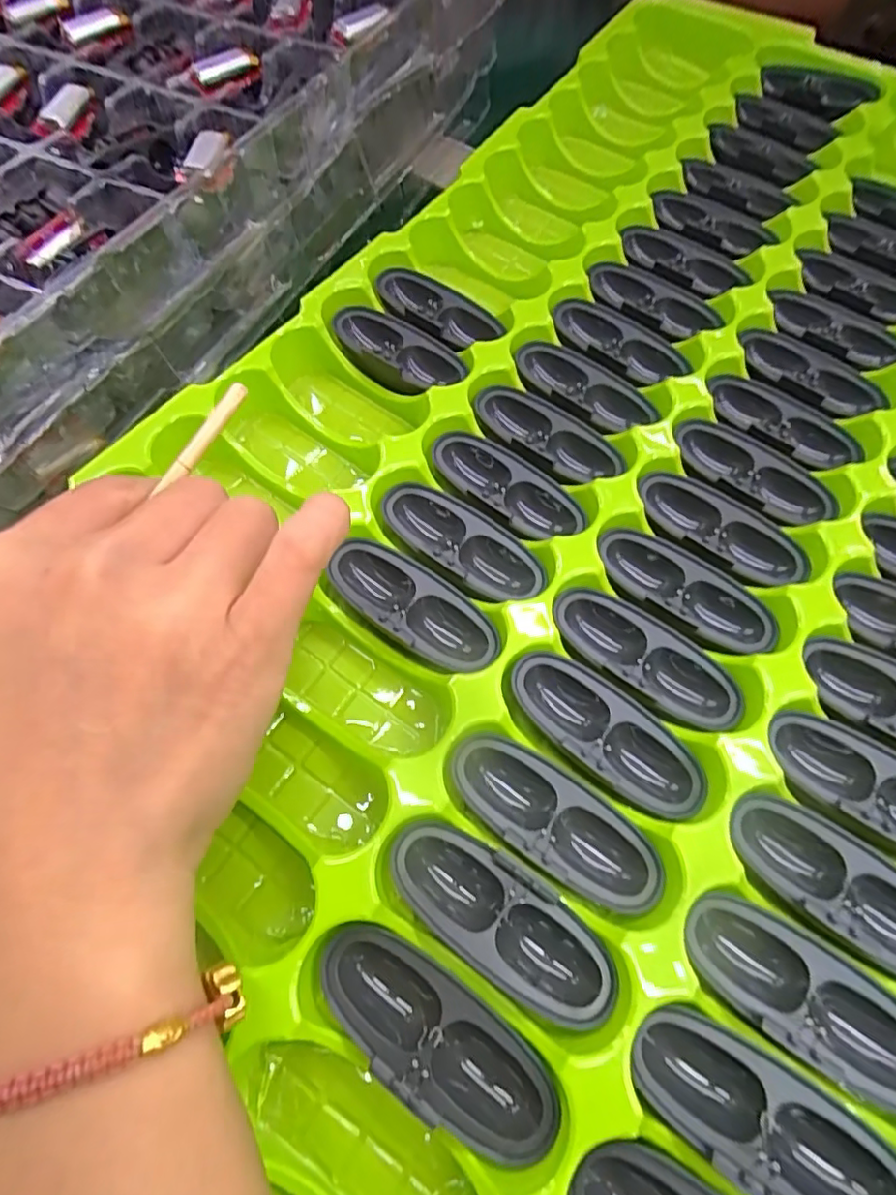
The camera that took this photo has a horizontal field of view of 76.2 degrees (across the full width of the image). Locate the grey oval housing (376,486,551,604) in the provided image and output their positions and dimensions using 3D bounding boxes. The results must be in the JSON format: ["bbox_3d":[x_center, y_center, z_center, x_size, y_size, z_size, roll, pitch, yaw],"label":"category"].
[{"bbox_3d":[0.005,-0.020,0.208,0.064,0.009,0.030,32,68,13],"label":"grey oval housing"}]

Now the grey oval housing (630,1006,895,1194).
[{"bbox_3d":[0.078,0.127,0.138,0.061,0.014,0.028,31,68,13],"label":"grey oval housing"}]

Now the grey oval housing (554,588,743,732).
[{"bbox_3d":[0.067,0.019,0.192,0.065,0.011,0.031,34,69,15],"label":"grey oval housing"}]

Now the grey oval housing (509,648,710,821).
[{"bbox_3d":[0.050,0.042,0.180,0.065,0.012,0.032,37,70,15],"label":"grey oval housing"}]

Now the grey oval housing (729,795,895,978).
[{"bbox_3d":[0.112,0.081,0.159,0.065,0.012,0.028,35,69,15],"label":"grey oval housing"}]

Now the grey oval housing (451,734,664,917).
[{"bbox_3d":[0.032,0.065,0.168,0.066,0.011,0.028,32,69,14],"label":"grey oval housing"}]

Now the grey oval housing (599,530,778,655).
[{"bbox_3d":[0.085,-0.003,0.203,0.065,0.010,0.029,32,69,14],"label":"grey oval housing"}]

